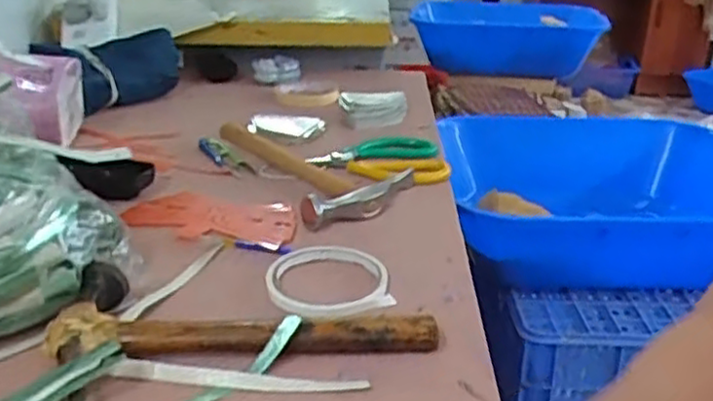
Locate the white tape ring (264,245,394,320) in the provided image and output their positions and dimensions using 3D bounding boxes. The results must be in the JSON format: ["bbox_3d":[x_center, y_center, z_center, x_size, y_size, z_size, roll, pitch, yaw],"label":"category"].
[{"bbox_3d":[-0.025,0.057,0.521,0.098,0.017,0.103,3,16,-1],"label":"white tape ring"}]

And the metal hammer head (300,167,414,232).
[{"bbox_3d":[0.011,-0.001,0.663,0.034,0.031,0.142,16,20,37],"label":"metal hammer head"}]

